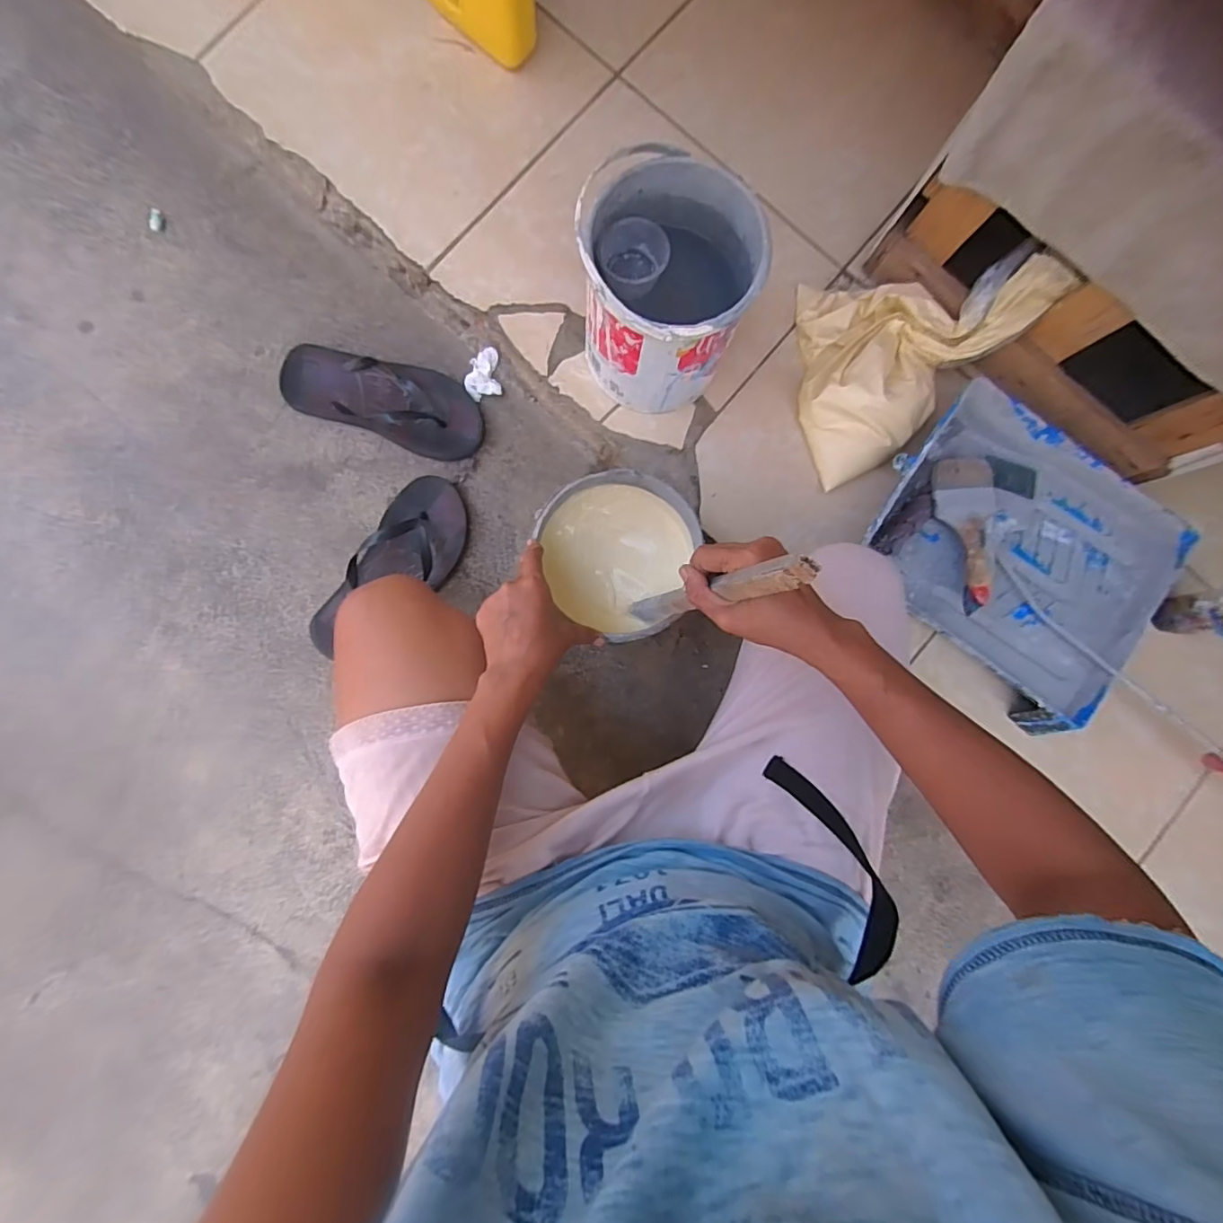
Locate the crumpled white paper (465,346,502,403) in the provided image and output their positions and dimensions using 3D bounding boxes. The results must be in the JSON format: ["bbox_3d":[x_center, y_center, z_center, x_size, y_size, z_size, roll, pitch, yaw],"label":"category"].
[{"bbox_3d":[-0.174,-0.319,0.724,0.046,0.016,0.062,-7,86,-5],"label":"crumpled white paper"}]

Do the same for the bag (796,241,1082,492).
[{"bbox_3d":[0.331,-0.329,0.645,0.275,0.129,0.227,-38,89,-6],"label":"bag"}]

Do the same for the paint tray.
[{"bbox_3d":[0.493,-0.069,0.661,0.341,0.081,0.286,35,84,-1],"label":"paint tray"}]

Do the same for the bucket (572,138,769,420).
[{"bbox_3d":[0.058,-0.340,0.592,0.167,0.186,0.172,0,86,-4],"label":"bucket"}]

